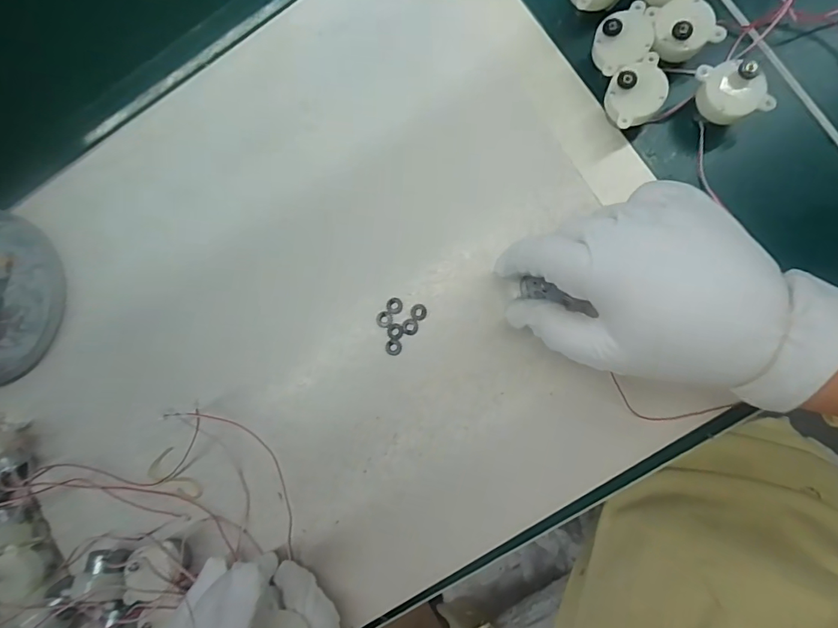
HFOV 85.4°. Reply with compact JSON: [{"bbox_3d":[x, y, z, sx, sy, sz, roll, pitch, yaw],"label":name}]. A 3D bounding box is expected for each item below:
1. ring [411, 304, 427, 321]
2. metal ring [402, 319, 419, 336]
[{"bbox_3d":[0.000,-0.001,0.294,0.010,0.004,0.011,-1,85,7],"label":"ring"},{"bbox_3d":[-0.006,0.008,0.293,0.010,0.004,0.011,-1,85,7],"label":"metal ring"}]

